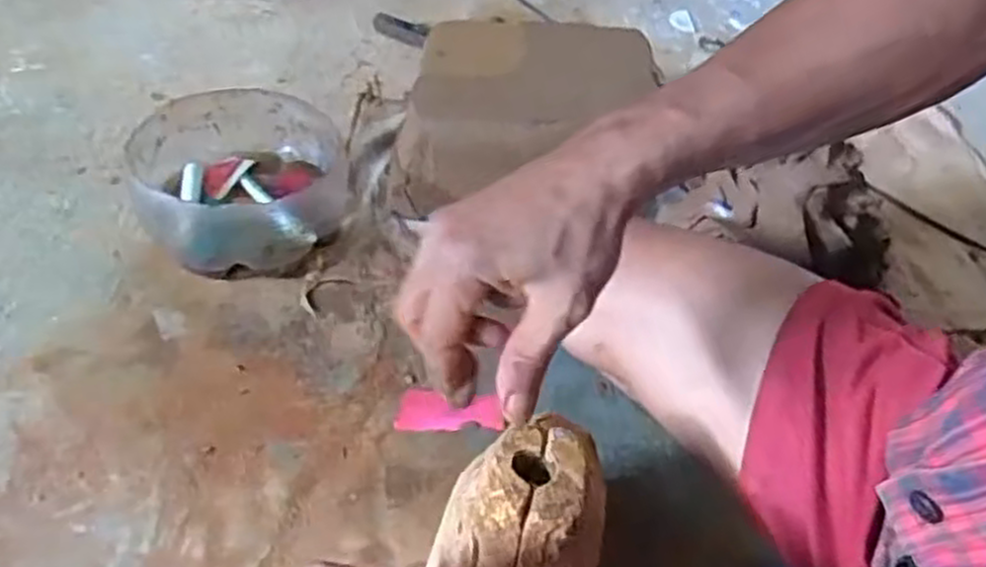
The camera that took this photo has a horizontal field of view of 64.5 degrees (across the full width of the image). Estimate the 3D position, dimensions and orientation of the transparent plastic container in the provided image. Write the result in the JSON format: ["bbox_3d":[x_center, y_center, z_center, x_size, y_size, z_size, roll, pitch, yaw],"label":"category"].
[{"bbox_3d":[-0.303,-0.118,0.951,0.242,0.125,0.240,-14,49,-20],"label":"transparent plastic container"}]

